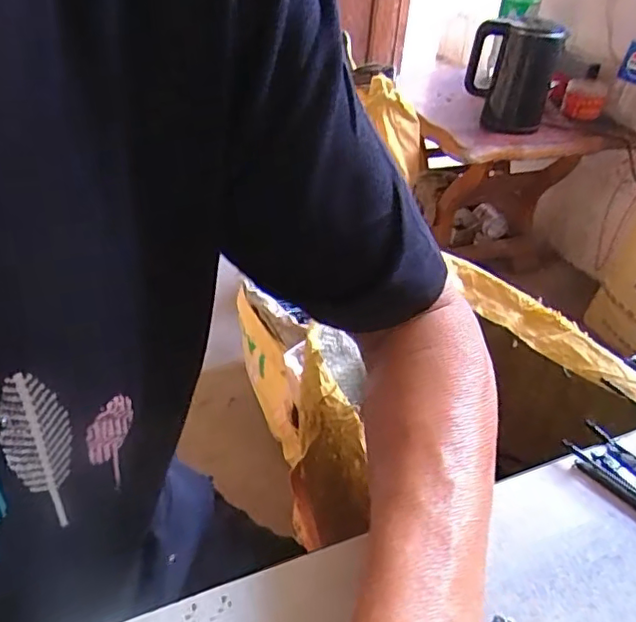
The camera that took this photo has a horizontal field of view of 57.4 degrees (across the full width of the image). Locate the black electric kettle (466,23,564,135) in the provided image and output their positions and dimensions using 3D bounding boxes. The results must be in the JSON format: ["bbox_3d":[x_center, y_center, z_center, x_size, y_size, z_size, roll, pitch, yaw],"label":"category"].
[{"bbox_3d":[0.490,-0.596,1.483,0.215,0.237,0.155,15,39,12],"label":"black electric kettle"}]

